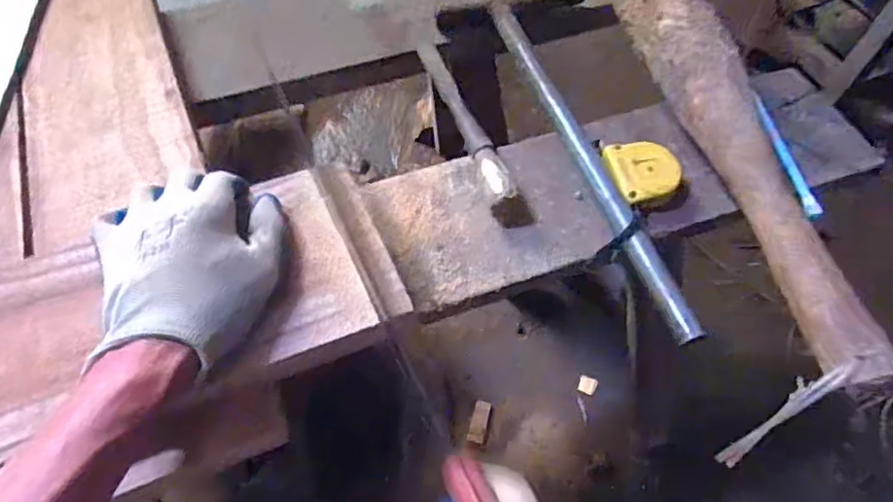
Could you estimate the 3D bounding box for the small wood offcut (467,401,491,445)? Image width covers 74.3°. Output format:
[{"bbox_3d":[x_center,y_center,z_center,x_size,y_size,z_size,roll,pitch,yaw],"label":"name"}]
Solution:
[{"bbox_3d":[0.049,0.252,0.867,0.025,0.006,0.060,13,61,9],"label":"small wood offcut"}]

